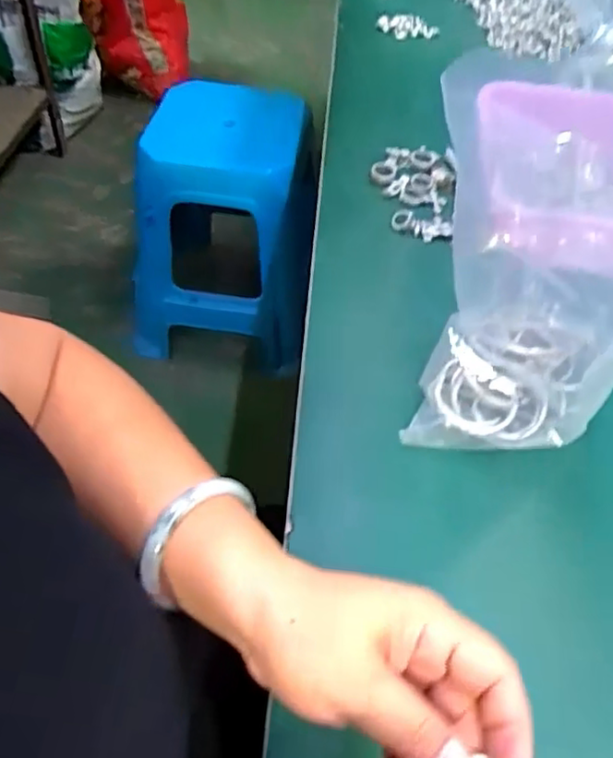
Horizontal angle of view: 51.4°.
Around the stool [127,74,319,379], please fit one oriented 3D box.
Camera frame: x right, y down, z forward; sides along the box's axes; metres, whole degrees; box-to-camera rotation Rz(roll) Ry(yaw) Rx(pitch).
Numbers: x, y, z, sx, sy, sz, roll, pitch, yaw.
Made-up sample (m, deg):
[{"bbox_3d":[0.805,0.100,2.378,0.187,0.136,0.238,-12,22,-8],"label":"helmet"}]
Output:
[{"bbox_3d":[-0.174,-0.295,1.293,0.359,0.437,0.347,3,51,-1],"label":"stool"}]

